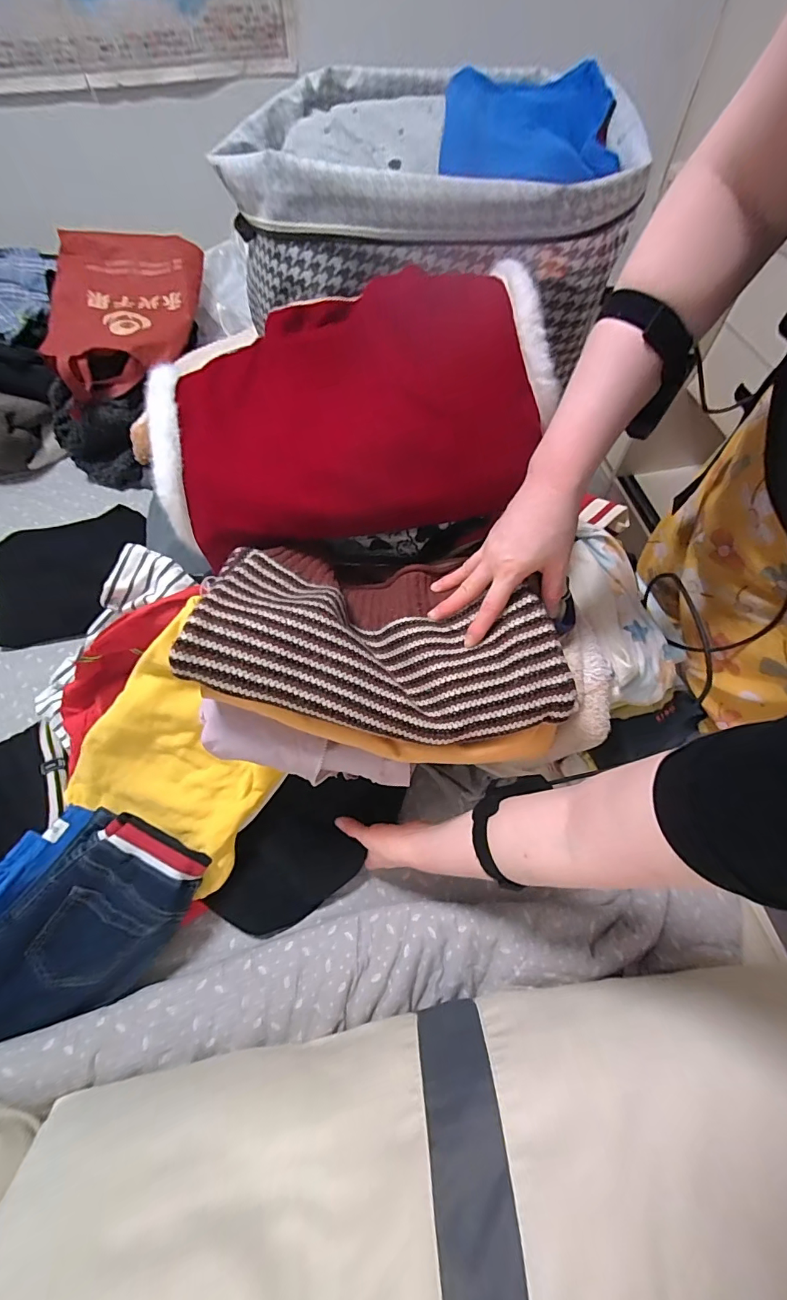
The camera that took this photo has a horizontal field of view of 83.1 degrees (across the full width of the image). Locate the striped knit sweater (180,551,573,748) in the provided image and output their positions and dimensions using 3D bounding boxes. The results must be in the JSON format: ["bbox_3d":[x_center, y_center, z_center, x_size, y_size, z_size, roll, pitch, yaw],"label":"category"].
[{"bbox_3d":[-0.007,-0.002,0.417,0.337,0.067,0.153,10,63,-3],"label":"striped knit sweater"}]

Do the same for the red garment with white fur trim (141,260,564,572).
[{"bbox_3d":[-0.048,-0.235,0.458,0.400,0.070,0.240,-6,101,6],"label":"red garment with white fur trim"}]

